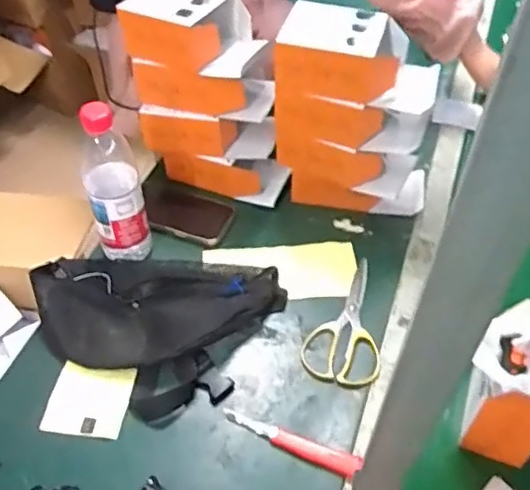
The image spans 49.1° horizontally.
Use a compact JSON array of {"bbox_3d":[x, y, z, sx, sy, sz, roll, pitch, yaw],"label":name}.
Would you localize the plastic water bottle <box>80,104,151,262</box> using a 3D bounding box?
[{"bbox_3d":[-0.183,-0.069,0.695,0.066,0.222,0.065,-11,51,-11],"label":"plastic water bottle"}]

